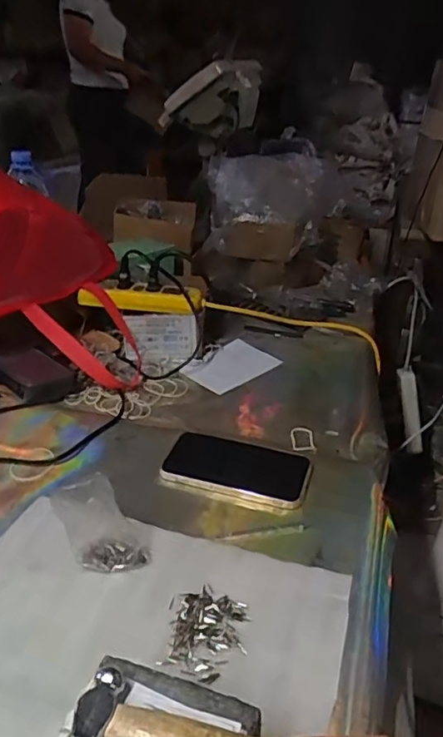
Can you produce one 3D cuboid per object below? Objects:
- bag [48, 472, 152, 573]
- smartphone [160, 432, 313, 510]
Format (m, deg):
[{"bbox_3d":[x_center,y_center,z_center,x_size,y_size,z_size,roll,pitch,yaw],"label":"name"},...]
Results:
[{"bbox_3d":[-0.103,0.136,0.458,0.053,0.097,0.027,-21,28,6],"label":"bag"},{"bbox_3d":[0.018,0.102,0.578,0.145,0.012,0.074,13,35,14],"label":"smartphone"}]

